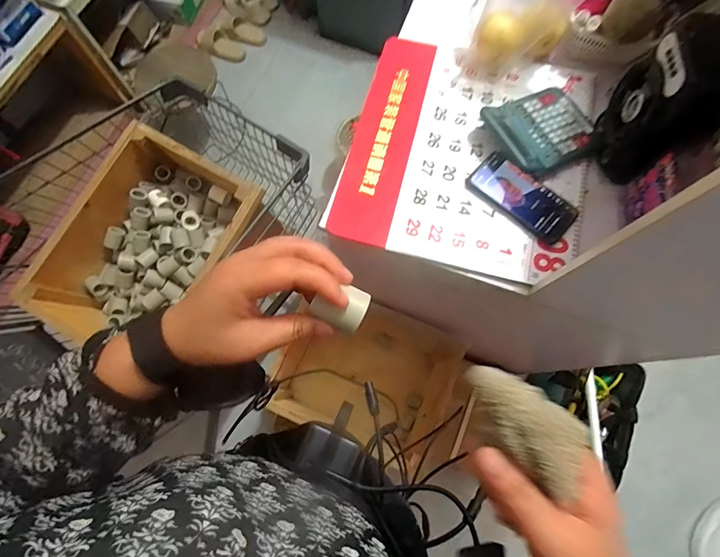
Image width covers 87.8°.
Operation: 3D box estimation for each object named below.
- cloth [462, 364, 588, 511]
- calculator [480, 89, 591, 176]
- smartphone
[{"bbox_3d":[0.090,0.078,0.202,0.076,0.014,0.041,37,77,10],"label":"cloth"},{"bbox_3d":[0.297,-0.247,0.613,0.180,0.041,0.142,-32,76,-9],"label":"calculator"},{"bbox_3d":[0.259,-0.131,0.593,0.167,0.016,0.080,40,77,11],"label":"smartphone"}]

